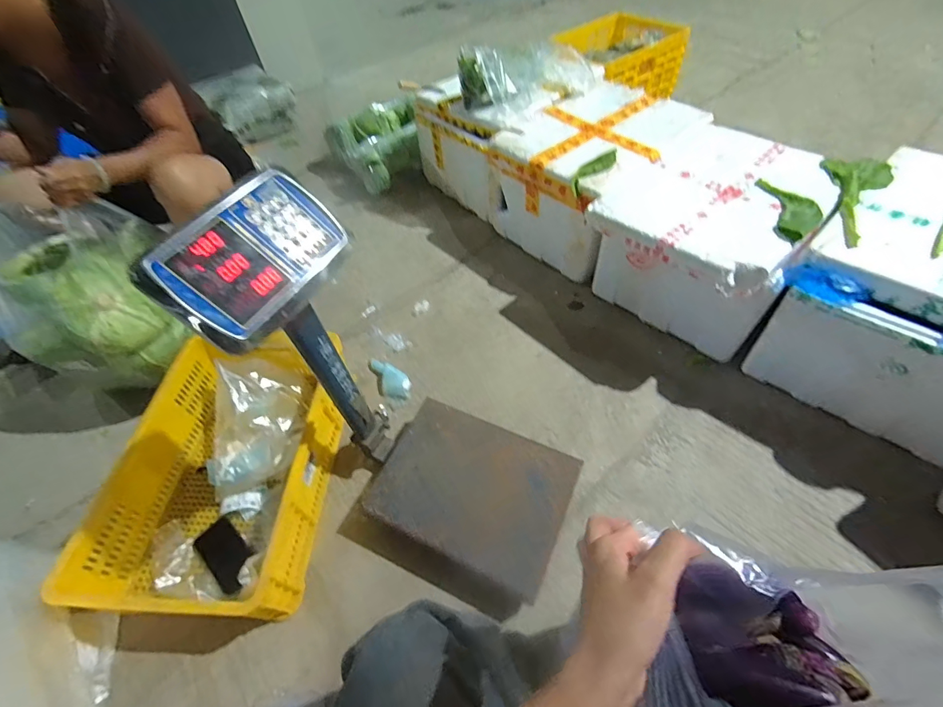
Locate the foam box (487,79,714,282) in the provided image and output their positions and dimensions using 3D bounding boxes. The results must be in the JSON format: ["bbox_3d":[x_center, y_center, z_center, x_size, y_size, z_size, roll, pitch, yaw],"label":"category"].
[{"bbox_3d":[0.408,-0.603,1.439,0.625,0.342,0.479,-39,55,-23],"label":"foam box"}]

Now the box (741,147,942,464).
[{"bbox_3d":[1.055,-0.147,0.977,0.601,0.309,0.449,-37,54,-22],"label":"box"}]

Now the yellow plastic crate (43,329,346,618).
[{"bbox_3d":[-0.539,0.255,0.958,0.407,0.182,0.595,-1,52,5],"label":"yellow plastic crate"}]

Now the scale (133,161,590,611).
[{"bbox_3d":[-0.078,0.096,0.693,0.505,0.642,0.305,17,54,22],"label":"scale"}]

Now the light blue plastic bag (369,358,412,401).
[{"bbox_3d":[-0.223,0.068,1.154,0.076,0.053,0.165,-29,55,-17],"label":"light blue plastic bag"}]

